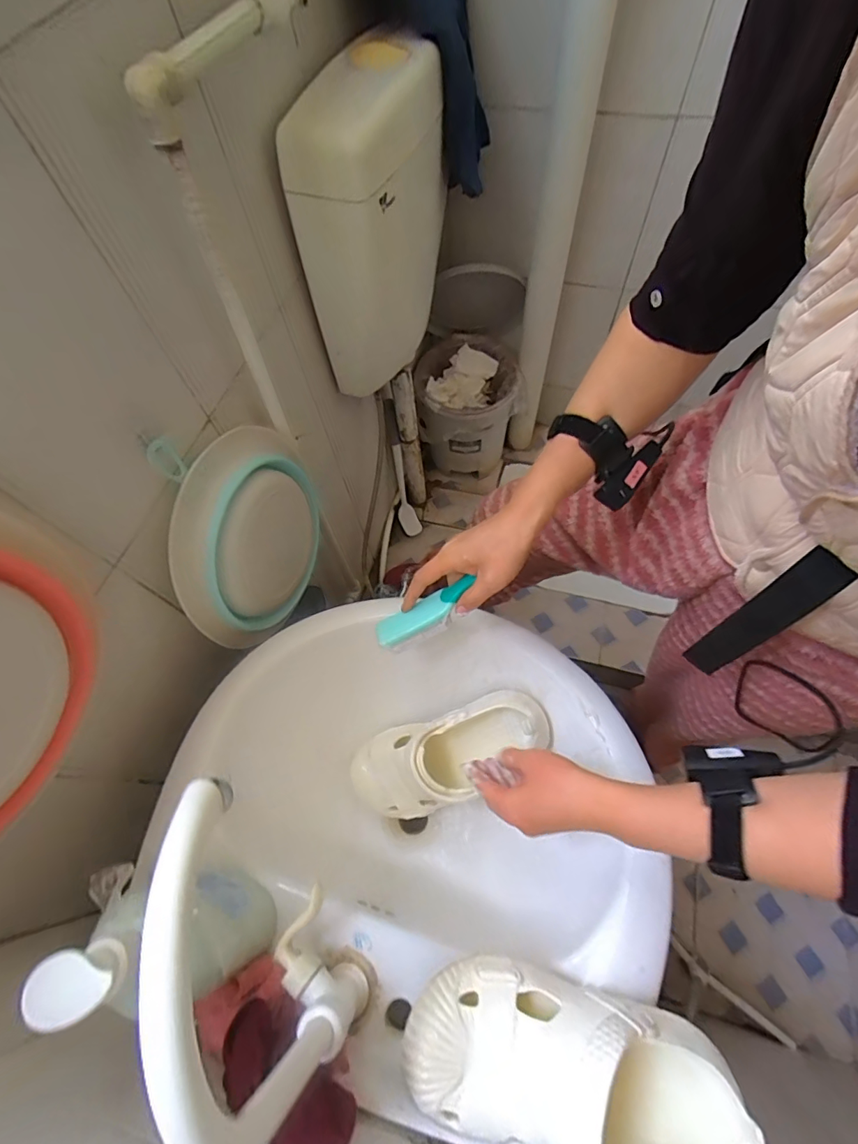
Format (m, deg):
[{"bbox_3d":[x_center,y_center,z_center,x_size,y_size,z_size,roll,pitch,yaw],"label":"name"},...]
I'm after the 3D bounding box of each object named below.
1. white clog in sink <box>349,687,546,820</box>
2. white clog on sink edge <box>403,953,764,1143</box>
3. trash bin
[{"bbox_3d":[0.014,0.213,0.562,0.250,0.086,0.104,-29,65,10],"label":"white clog in sink"},{"bbox_3d":[0.110,0.379,0.363,0.248,0.106,0.096,11,66,8],"label":"white clog on sink edge"},{"bbox_3d":[0.102,-0.424,1.281,0.255,0.312,0.240,-1,65,2],"label":"trash bin"}]

